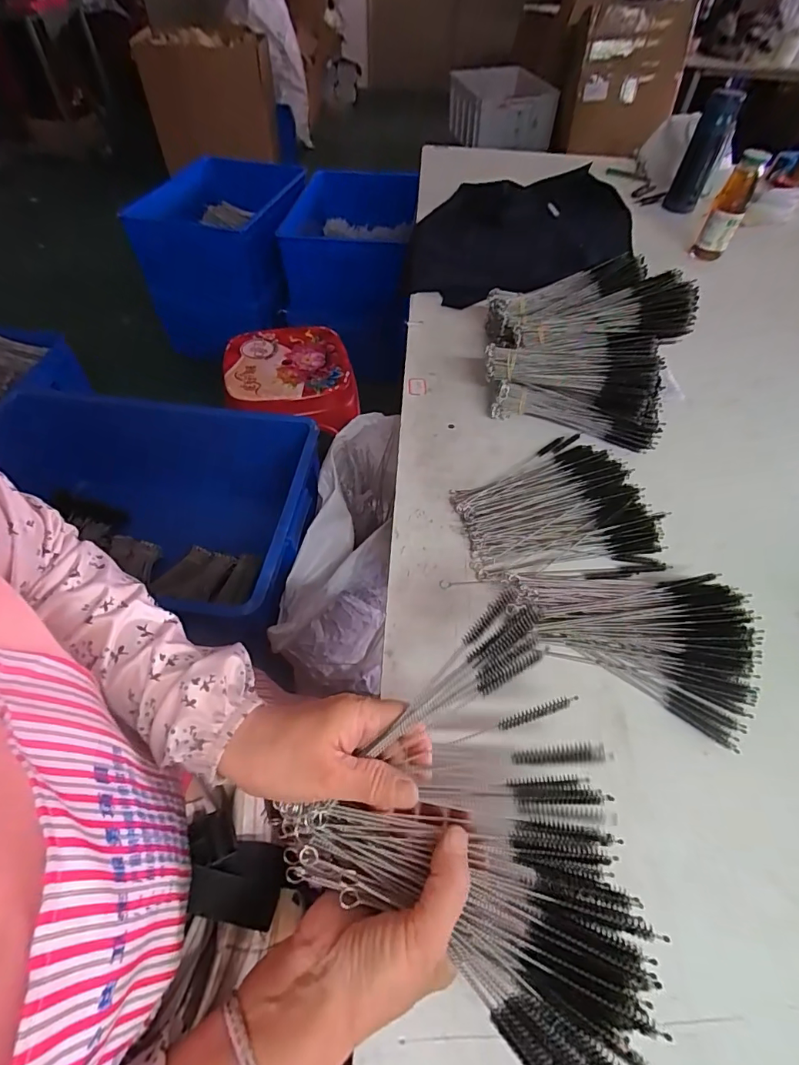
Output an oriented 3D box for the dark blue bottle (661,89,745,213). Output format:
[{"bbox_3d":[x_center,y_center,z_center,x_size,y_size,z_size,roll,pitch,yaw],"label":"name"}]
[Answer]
[{"bbox_3d":[0.642,-0.796,0.995,0.073,0.211,0.061,23,55,15],"label":"dark blue bottle"}]

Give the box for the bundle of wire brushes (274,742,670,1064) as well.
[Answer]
[{"bbox_3d":[0.030,0.202,0.253,0.192,0.036,0.150,0,53,-2],"label":"bundle of wire brushes"}]

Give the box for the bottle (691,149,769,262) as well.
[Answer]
[{"bbox_3d":[0.607,-0.593,0.864,0.057,0.182,0.052,27,56,18],"label":"bottle"}]

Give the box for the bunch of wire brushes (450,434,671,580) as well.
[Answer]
[{"bbox_3d":[0.166,-0.033,0.514,0.197,0.032,0.184,-5,53,-6],"label":"bunch of wire brushes"}]

